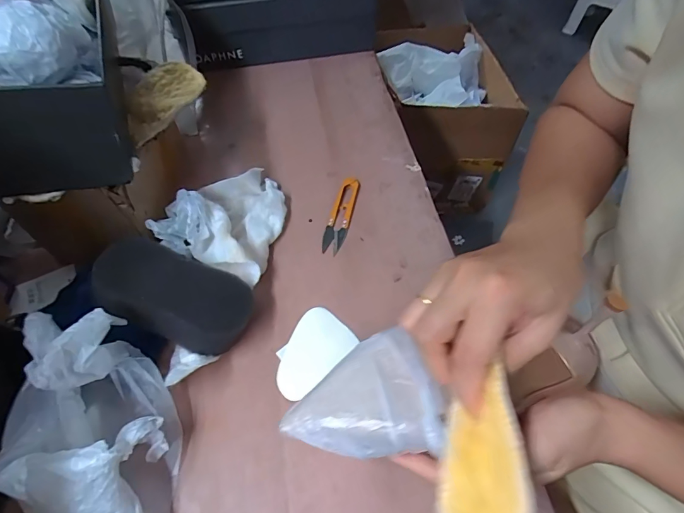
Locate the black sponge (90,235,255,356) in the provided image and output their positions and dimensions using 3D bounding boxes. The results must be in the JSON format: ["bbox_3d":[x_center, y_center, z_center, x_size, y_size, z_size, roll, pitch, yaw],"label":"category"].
[{"bbox_3d":[-0.140,0.032,0.346,0.120,0.034,0.070,24,48,-14],"label":"black sponge"}]

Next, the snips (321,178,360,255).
[{"bbox_3d":[0.000,-0.049,0.456,0.023,0.009,0.106,11,56,10],"label":"snips"}]

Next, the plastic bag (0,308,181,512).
[{"bbox_3d":[-0.187,0.119,0.291,0.112,0.099,0.131,-2,55,2],"label":"plastic bag"}]

